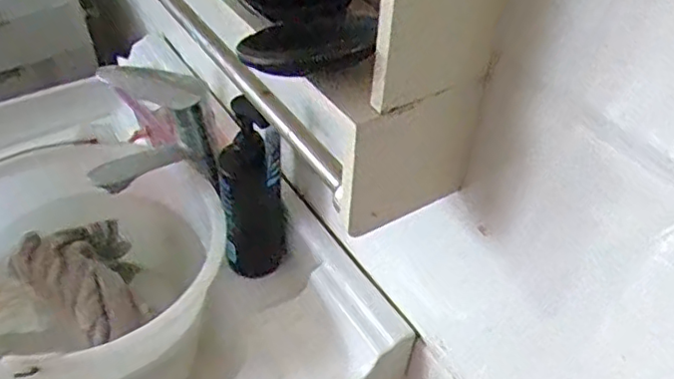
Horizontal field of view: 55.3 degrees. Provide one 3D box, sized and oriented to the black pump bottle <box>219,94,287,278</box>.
[{"bbox_3d":[-0.087,0.004,0.658,0.064,0.183,0.063,-5,44,-7],"label":"black pump bottle"}]

